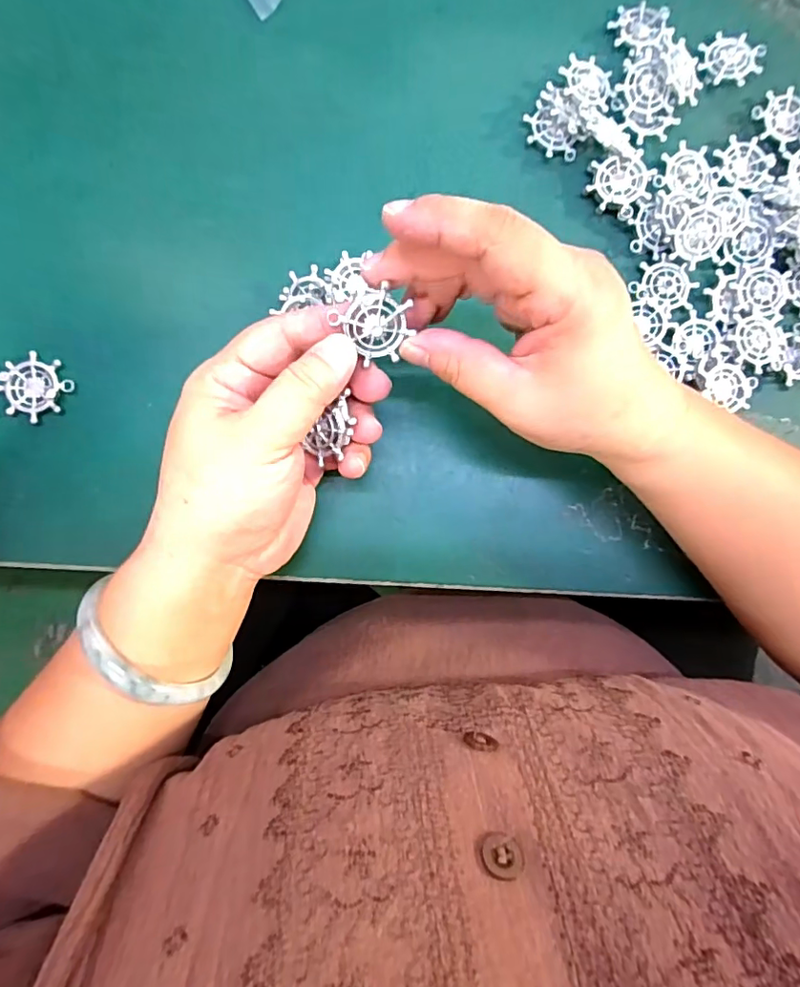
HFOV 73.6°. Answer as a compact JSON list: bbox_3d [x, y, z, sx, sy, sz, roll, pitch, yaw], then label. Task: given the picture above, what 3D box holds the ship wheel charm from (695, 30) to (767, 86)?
[{"bbox_3d":[0.178,-0.235,0.288,0.033,0.004,0.031,0,89,-2],"label":"ship wheel charm"}]

